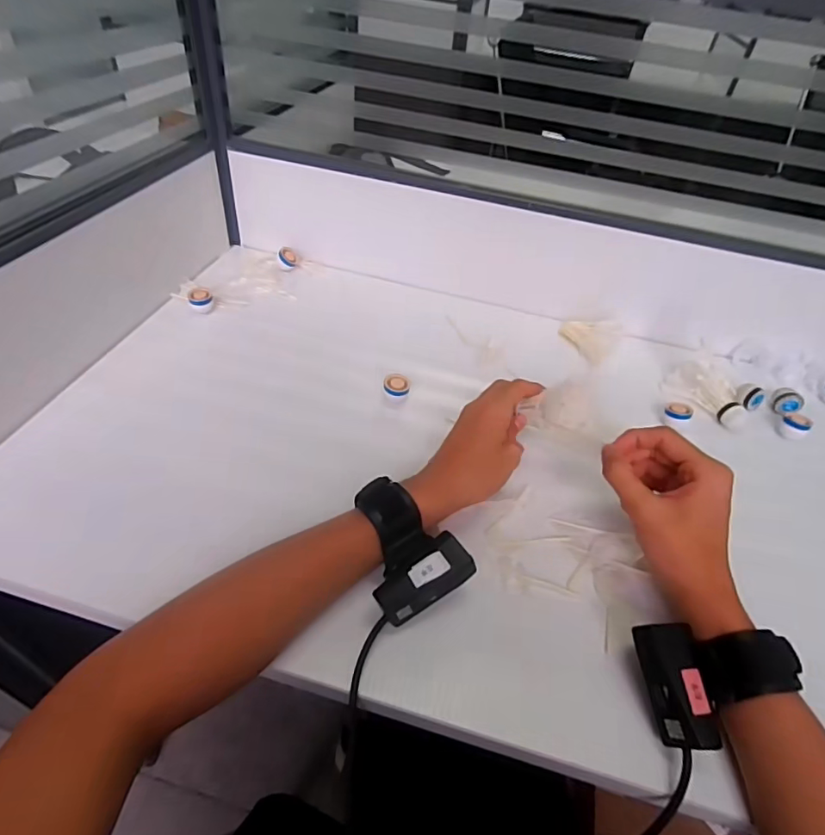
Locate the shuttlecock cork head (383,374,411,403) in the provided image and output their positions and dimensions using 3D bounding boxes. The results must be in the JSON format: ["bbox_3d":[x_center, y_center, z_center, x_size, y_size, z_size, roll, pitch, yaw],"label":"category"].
[{"bbox_3d":[-0.016,-0.026,0.509,0.026,0.027,0.026,4,45,-2],"label":"shuttlecock cork head"}]

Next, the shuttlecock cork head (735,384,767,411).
[{"bbox_3d":[0.377,-0.025,0.558,0.027,0.022,0.027,-32,57,-32],"label":"shuttlecock cork head"}]

